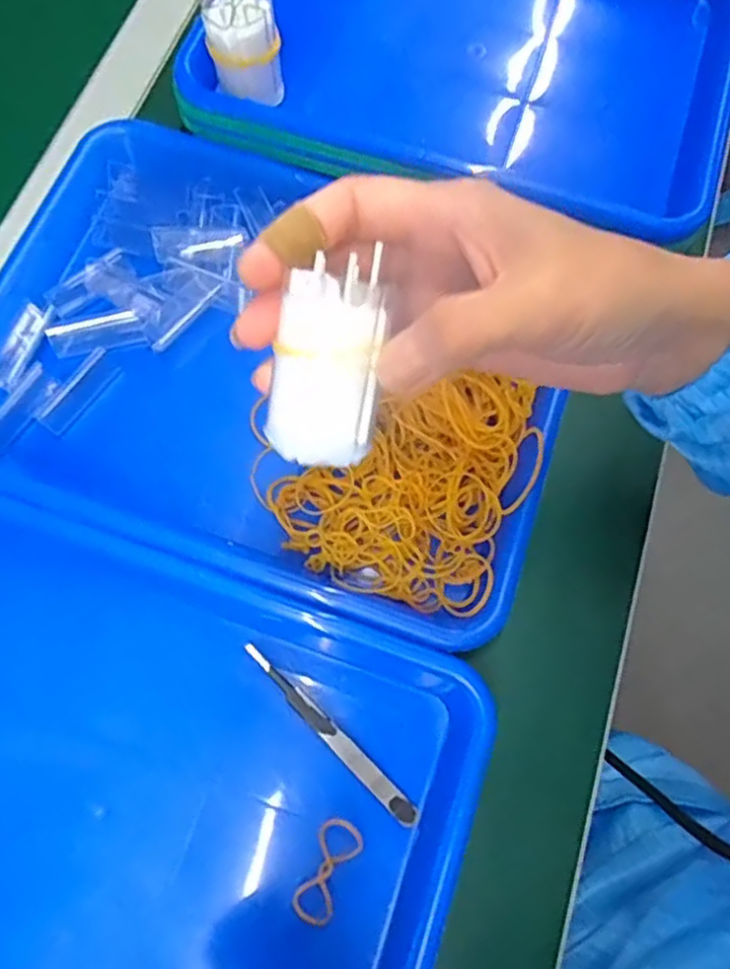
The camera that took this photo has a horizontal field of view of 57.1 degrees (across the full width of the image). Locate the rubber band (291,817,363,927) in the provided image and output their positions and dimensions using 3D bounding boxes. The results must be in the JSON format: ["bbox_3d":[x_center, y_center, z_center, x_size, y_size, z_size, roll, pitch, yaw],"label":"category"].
[{"bbox_3d":[-0.018,0.181,0.316,0.021,0.006,0.046,28,73,7],"label":"rubber band"}]

